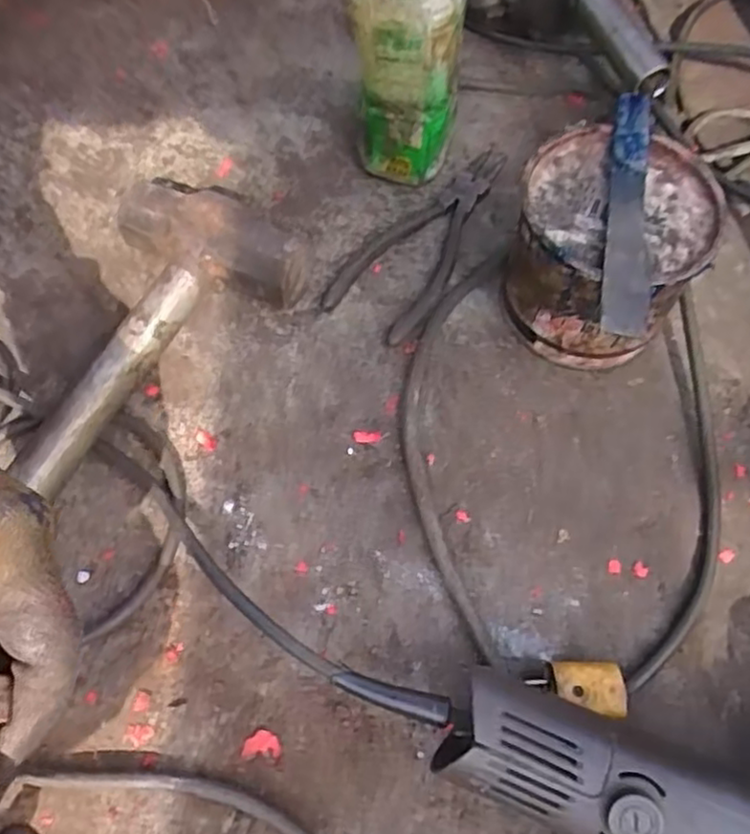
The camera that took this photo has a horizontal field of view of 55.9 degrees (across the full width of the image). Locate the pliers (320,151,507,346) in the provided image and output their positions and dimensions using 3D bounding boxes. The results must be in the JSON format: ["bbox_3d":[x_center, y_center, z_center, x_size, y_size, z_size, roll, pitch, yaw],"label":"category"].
[{"bbox_3d":[0.043,-0.138,0.537,0.070,0.019,0.196,32,67,15],"label":"pliers"}]

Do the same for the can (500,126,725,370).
[{"bbox_3d":[0.149,-0.104,0.465,0.115,0.108,0.119,0,63,-1],"label":"can"}]

